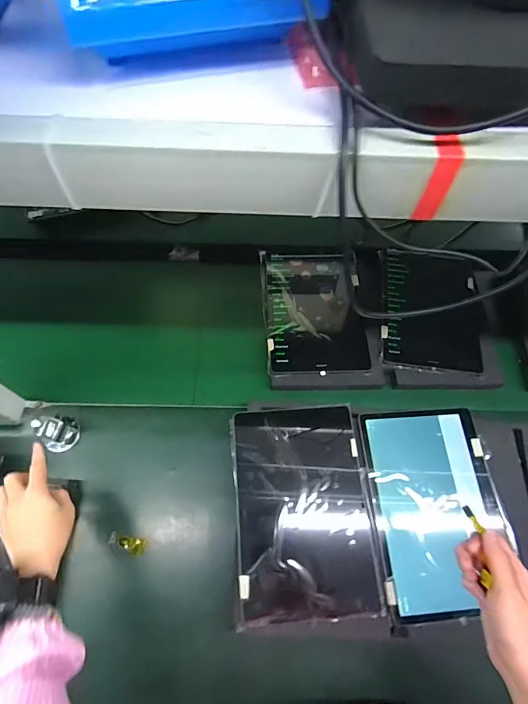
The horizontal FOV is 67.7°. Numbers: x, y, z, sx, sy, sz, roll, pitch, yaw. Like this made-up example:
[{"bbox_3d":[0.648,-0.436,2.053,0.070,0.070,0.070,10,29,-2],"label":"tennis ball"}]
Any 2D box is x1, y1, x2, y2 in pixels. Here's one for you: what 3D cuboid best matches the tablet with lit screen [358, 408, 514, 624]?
[{"bbox_3d":[0.219,0.193,0.501,0.159,0.012,0.238,-4,66,-3],"label":"tablet with lit screen"}]

